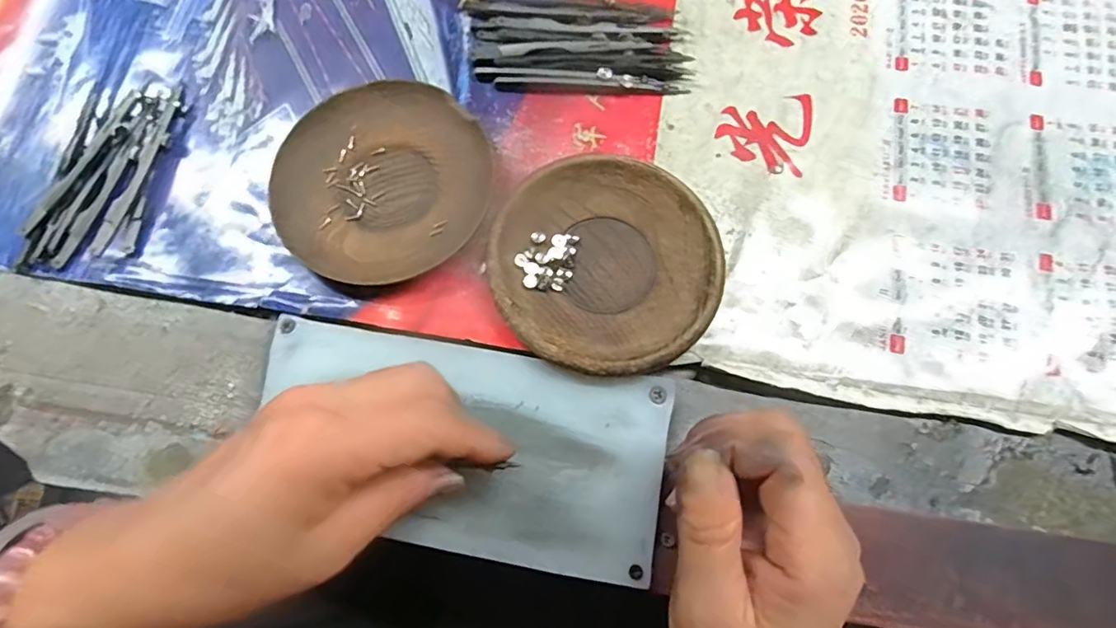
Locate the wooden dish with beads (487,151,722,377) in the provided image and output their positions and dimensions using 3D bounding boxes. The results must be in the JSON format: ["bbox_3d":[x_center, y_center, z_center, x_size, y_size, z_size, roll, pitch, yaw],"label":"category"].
[{"bbox_3d":[0.022,-0.025,0.274,0.106,0.015,0.111,-1,77,3],"label":"wooden dish with beads"}]

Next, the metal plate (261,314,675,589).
[{"bbox_3d":[-0.048,0.060,0.259,0.196,0.006,0.092,9,75,4],"label":"metal plate"}]

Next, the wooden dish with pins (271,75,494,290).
[{"bbox_3d":[-0.093,-0.071,0.293,0.111,0.015,0.111,-1,77,3],"label":"wooden dish with pins"}]

